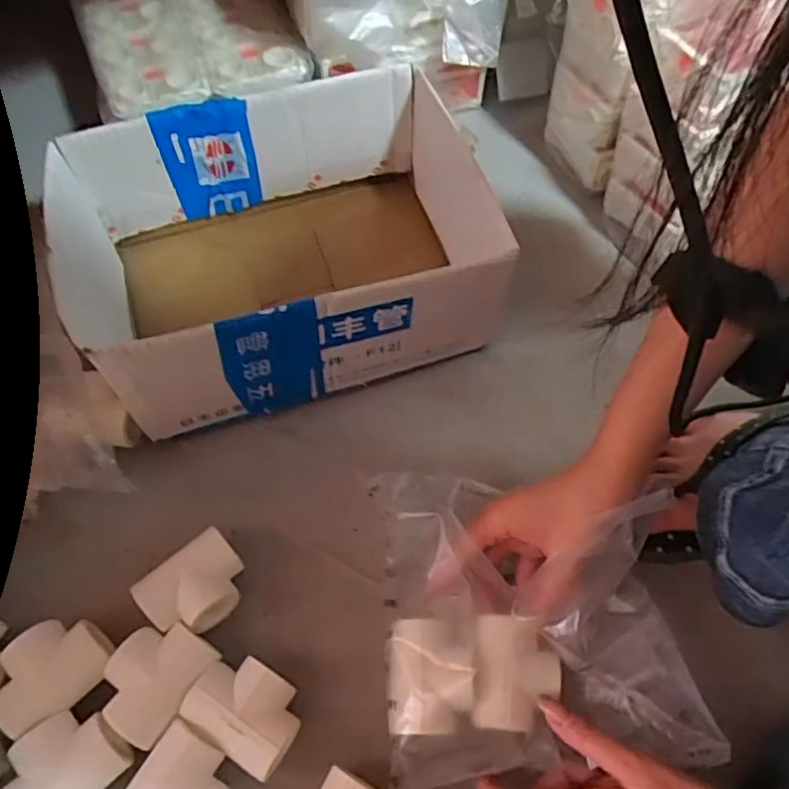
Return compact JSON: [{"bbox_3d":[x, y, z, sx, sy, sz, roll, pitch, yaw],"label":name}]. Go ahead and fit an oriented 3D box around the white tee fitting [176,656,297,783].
[{"bbox_3d":[-0.087,0.187,0.373,0.065,0.038,0.048,28,64,13],"label":"white tee fitting"}]

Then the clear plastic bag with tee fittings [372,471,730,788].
[{"bbox_3d":[0.083,0.130,0.383,0.177,0.064,0.175,-3,62,-4],"label":"clear plastic bag with tee fittings"}]

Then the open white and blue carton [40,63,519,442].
[{"bbox_3d":[-0.084,-0.107,0.478,0.286,0.125,0.199,-17,63,-11],"label":"open white and blue carton"}]

